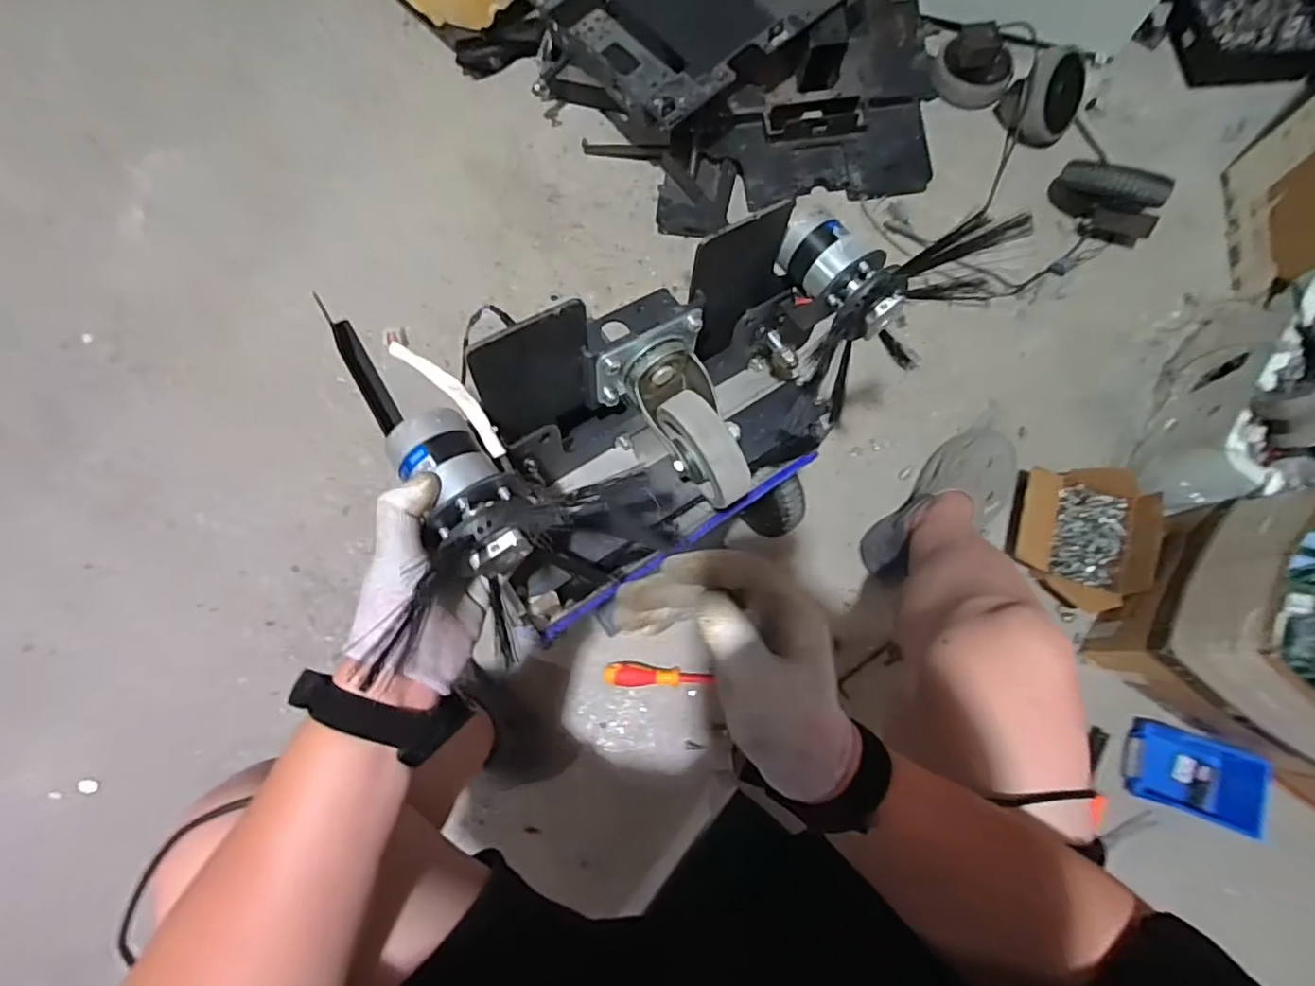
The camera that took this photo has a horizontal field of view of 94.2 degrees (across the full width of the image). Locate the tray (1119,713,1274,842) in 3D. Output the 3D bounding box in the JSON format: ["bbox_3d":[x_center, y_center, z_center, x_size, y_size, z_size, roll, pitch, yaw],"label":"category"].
[{"bbox_3d":[0.732,0.384,0.837,0.142,0.067,0.110,19,75,5],"label":"tray"}]

